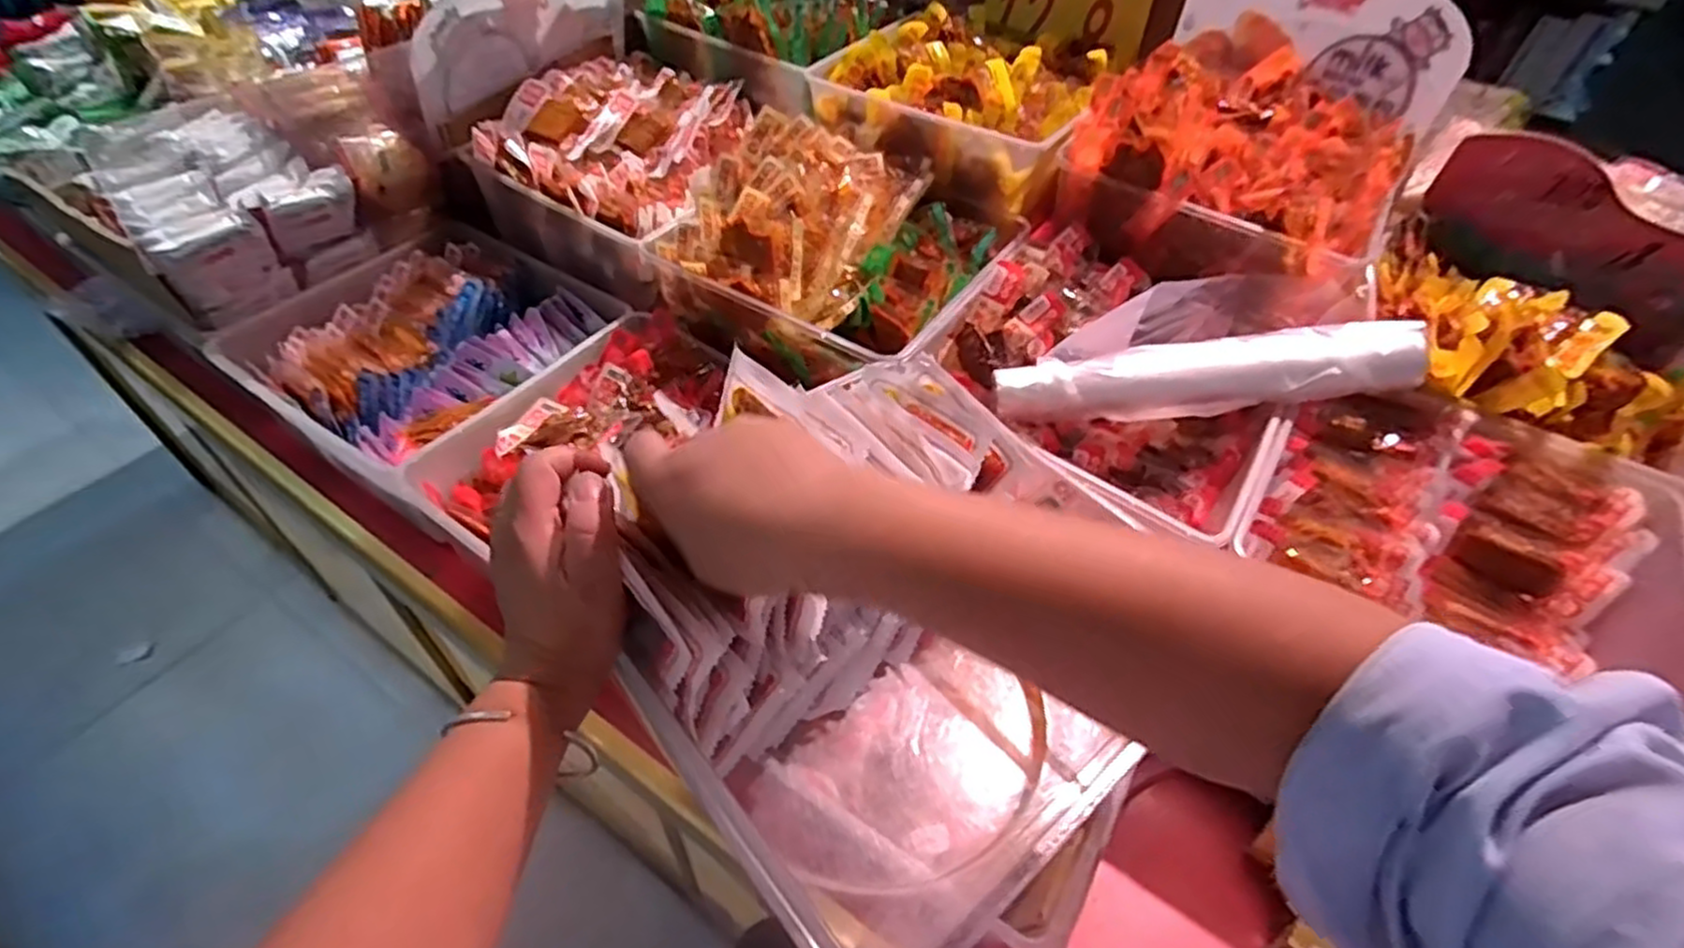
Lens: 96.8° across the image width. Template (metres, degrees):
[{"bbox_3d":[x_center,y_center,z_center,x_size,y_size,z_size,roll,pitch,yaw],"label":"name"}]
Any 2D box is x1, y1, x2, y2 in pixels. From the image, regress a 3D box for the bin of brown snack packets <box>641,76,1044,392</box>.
[{"bbox_3d":[-0.008,-0.258,0.773,0.327,0.133,0.313,28,53,18],"label":"bin of brown snack packets"}]

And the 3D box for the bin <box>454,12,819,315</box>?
[{"bbox_3d":[-0.235,-0.379,0.883,0.305,0.142,0.317,31,54,20],"label":"bin"}]

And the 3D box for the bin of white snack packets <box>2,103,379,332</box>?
[{"bbox_3d":[-0.675,-0.288,0.782,0.300,0.116,0.198,31,54,20],"label":"bin of white snack packets"}]

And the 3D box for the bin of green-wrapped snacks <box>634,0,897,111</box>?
[{"bbox_3d":[-0.093,-0.593,0.971,0.279,0.098,0.247,28,53,18],"label":"bin of green-wrapped snacks"}]

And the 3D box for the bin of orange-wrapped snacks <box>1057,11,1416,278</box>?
[{"bbox_3d":[0.420,-0.337,0.792,0.289,0.140,0.320,30,54,20],"label":"bin of orange-wrapped snacks"}]

